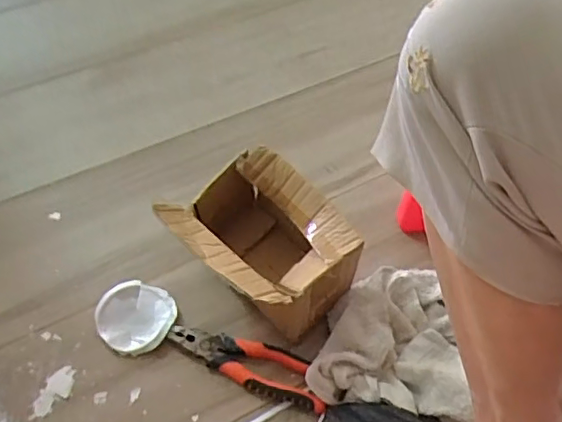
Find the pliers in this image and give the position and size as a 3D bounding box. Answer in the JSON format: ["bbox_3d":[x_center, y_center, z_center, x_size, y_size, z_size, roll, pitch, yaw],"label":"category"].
[{"bbox_3d":[-0.036,0.164,0.628,0.178,0.017,0.052,19,56,9],"label":"pliers"}]

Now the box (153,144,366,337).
[{"bbox_3d":[-0.022,0.041,0.646,0.150,0.137,0.186,-38,65,-26],"label":"box"}]

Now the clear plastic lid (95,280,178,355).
[{"bbox_3d":[-0.163,0.117,0.651,0.084,0.024,0.080,2,55,-3],"label":"clear plastic lid"}]

